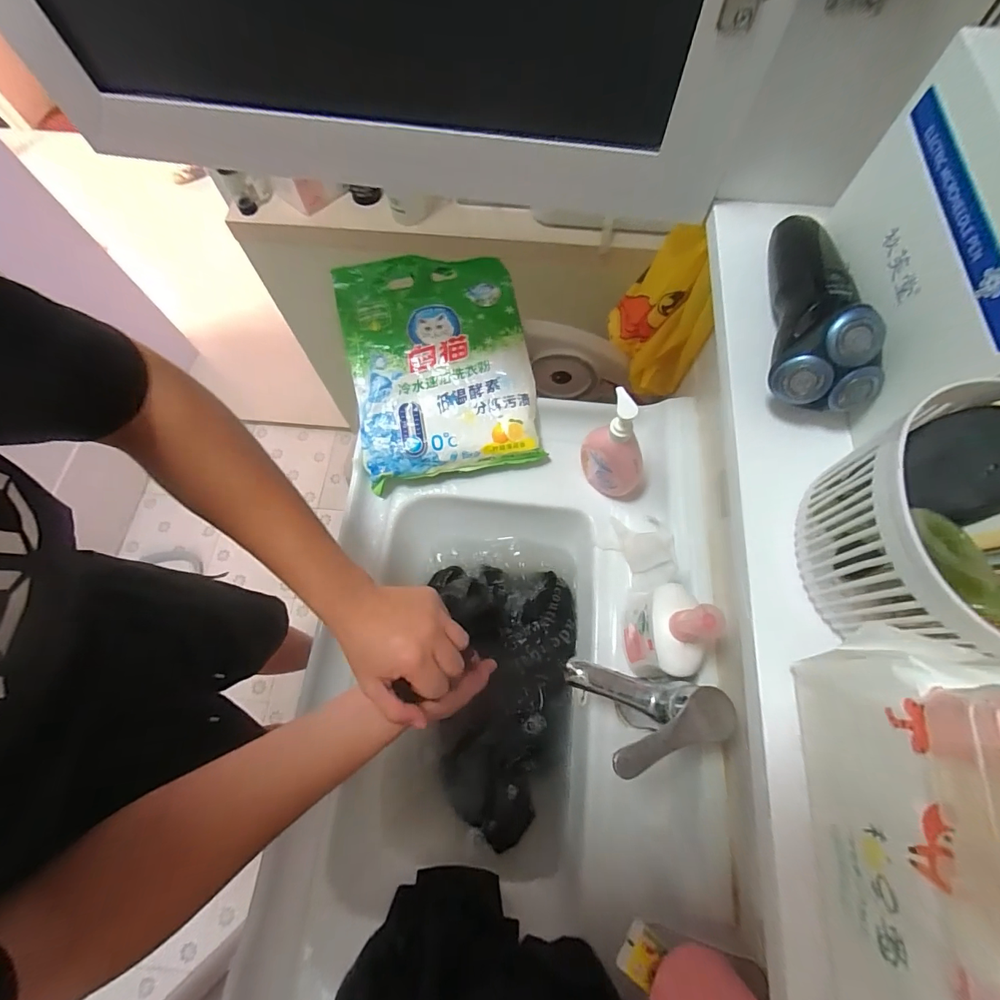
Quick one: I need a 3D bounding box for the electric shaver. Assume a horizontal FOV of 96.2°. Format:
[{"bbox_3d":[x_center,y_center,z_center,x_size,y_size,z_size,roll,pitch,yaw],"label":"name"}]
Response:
[{"bbox_3d":[0.200,-0.130,0.276,0.055,0.048,0.157,12,70,4],"label":"electric shaver"}]

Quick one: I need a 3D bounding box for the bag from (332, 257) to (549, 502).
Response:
[{"bbox_3d":[-0.091,-0.200,0.677,0.259,0.070,0.337,-12,82,-4],"label":"bag"}]

